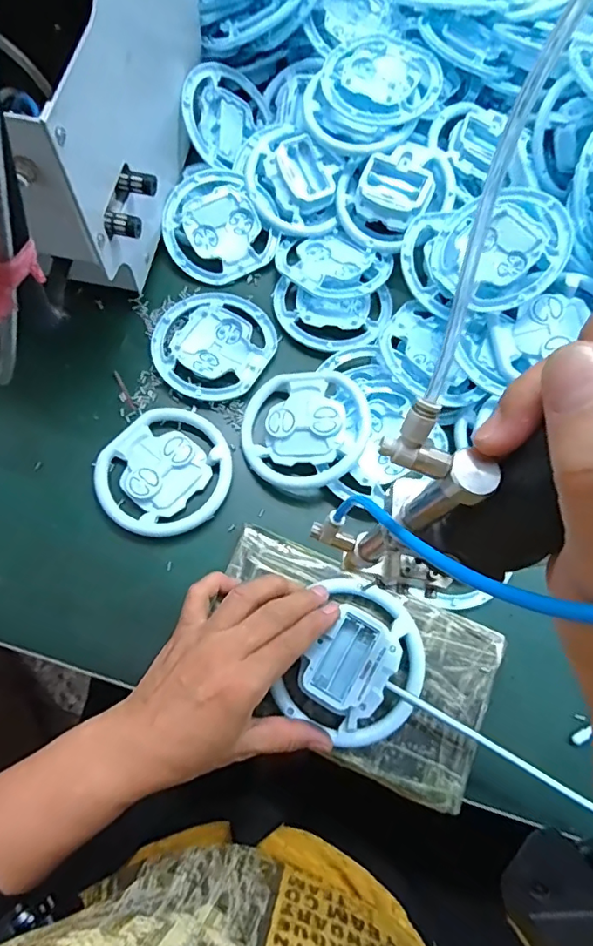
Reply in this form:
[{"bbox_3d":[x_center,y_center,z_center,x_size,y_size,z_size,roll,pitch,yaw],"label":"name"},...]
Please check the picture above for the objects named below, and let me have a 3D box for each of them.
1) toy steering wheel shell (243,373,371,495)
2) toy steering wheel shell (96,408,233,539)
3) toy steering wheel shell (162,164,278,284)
[{"bbox_3d":[0.006,-0.039,0.433,0.097,0.024,0.101,0,70,-1],"label":"toy steering wheel shell"},{"bbox_3d":[-0.104,-0.002,0.426,0.100,0.012,0.101,0,70,-1],"label":"toy steering wheel shell"},{"bbox_3d":[-0.075,-0.229,0.501,0.095,0.013,0.103,-35,94,-4],"label":"toy steering wheel shell"}]

